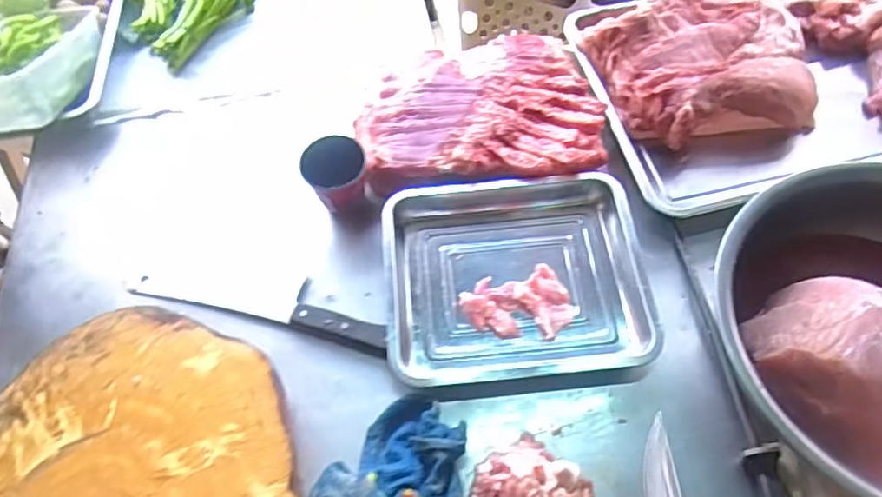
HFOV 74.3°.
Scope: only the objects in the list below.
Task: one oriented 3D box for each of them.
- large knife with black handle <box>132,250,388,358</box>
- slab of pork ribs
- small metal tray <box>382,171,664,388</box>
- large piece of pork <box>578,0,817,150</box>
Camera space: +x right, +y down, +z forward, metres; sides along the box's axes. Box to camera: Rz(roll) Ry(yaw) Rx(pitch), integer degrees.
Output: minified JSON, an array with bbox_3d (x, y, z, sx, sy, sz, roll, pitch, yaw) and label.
[{"bbox_3d":[-0.217,0.053,0.728,0.332,0.028,0.086,13,62,9],"label":"large knife with black handle"},{"bbox_3d":[0.050,-0.191,0.814,0.320,0.045,0.244,-9,61,-3],"label":"slab of pork ribs"},{"bbox_3d":[0.087,0.036,0.717,0.307,0.049,0.267,-5,61,-1],"label":"small metal tray"},{"bbox_3d":[0.375,-0.270,0.836,0.310,0.065,0.255,-8,61,-3],"label":"large piece of pork"}]

